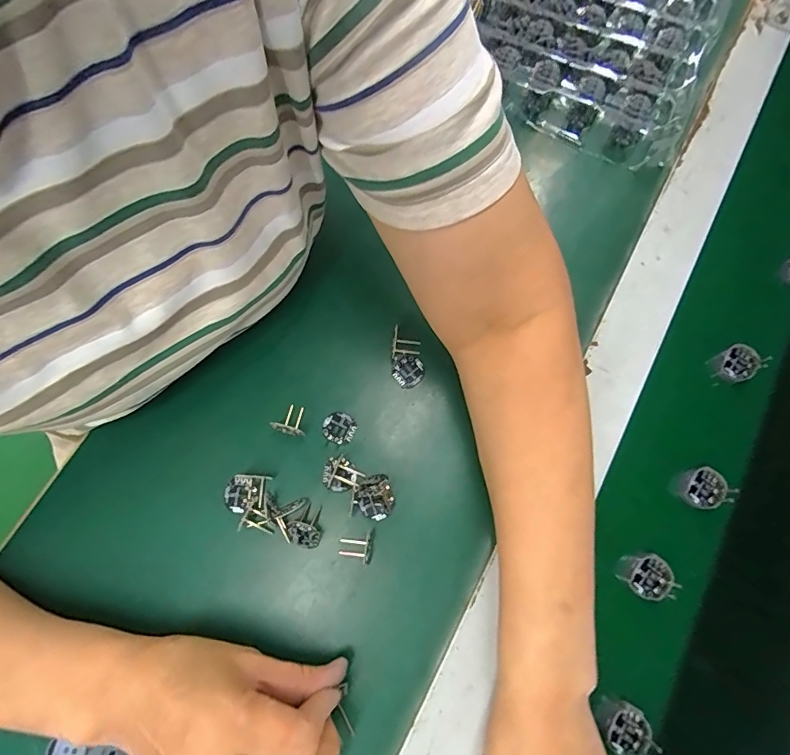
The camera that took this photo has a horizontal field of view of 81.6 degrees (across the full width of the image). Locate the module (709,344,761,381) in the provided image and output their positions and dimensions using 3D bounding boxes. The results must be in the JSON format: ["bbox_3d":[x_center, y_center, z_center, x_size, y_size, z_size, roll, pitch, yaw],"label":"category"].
[{"bbox_3d":[0.268,-0.010,0.360,0.031,0.011,0.026,-32,77,-10],"label":"module"}]

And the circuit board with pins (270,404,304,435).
[{"bbox_3d":[-0.074,0.030,0.331,0.023,0.015,0.022,16,72,5],"label":"circuit board with pins"}]

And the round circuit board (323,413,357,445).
[{"bbox_3d":[-0.041,0.037,0.337,0.025,0.004,0.021,25,75,6],"label":"round circuit board"}]

